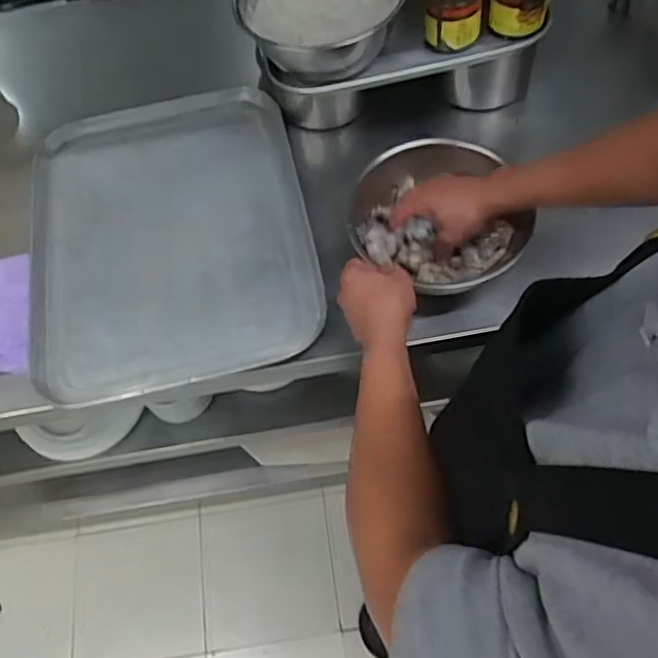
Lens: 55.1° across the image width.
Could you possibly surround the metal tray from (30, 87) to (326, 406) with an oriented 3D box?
[{"bbox_3d":[-0.211,-0.133,0.830,0.350,0.030,0.452,-11,62,-4],"label":"metal tray"}]

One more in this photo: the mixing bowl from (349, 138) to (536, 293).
[{"bbox_3d":[0.130,-0.131,0.752,0.196,0.074,0.199,-1,62,1],"label":"mixing bowl"}]

